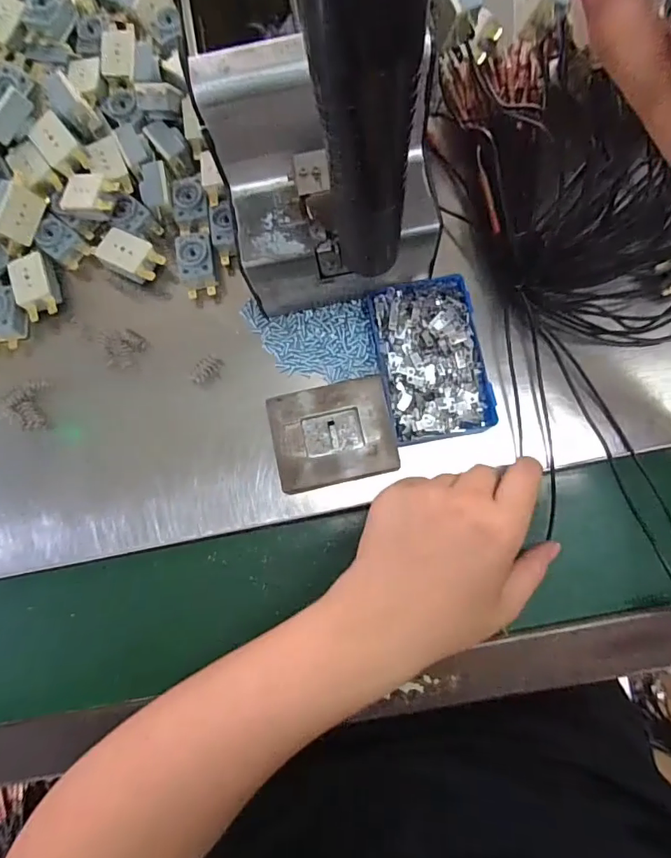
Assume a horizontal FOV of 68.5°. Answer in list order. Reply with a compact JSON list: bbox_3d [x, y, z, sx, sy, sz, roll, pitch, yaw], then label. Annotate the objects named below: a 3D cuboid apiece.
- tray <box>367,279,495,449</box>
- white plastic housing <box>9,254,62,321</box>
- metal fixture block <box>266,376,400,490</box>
[{"bbox_3d":[0.067,-0.049,0.346,0.069,0.014,0.113,-11,80,3],"label":"tray"},{"bbox_3d":[-0.226,-0.108,0.370,0.027,0.016,0.049,-24,79,0],"label":"white plastic housing"},{"bbox_3d":[-0.001,0.004,0.335,0.077,0.029,0.064,-12,80,2],"label":"metal fixture block"}]

